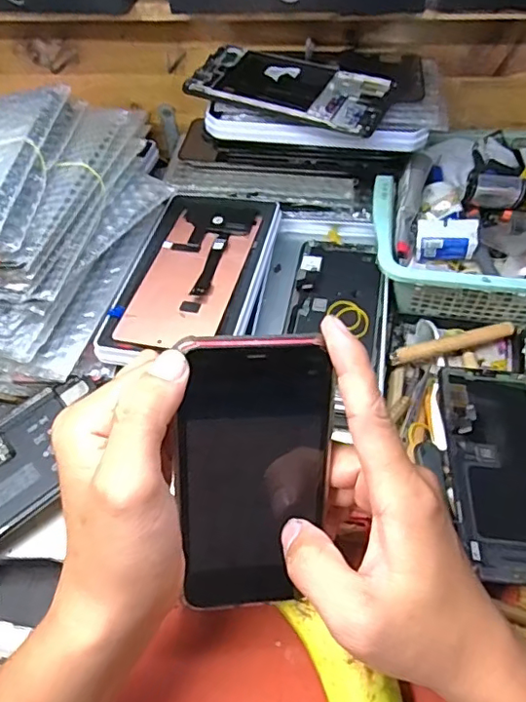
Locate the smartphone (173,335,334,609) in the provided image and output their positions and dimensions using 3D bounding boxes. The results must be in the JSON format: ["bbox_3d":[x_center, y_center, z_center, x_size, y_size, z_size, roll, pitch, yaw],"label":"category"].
[{"bbox_3d":[-0.004,0.065,0.278,0.071,0.152,0.011,-2,21,-9],"label":"smartphone"}]

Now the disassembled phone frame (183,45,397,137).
[{"bbox_3d":[0.021,-0.203,0.430,0.151,0.011,0.073,16,56,16],"label":"disassembled phone frame"}]

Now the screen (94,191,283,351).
[{"bbox_3d":[-0.053,-0.066,0.432,0.094,0.008,0.169,9,54,11],"label":"screen"}]

